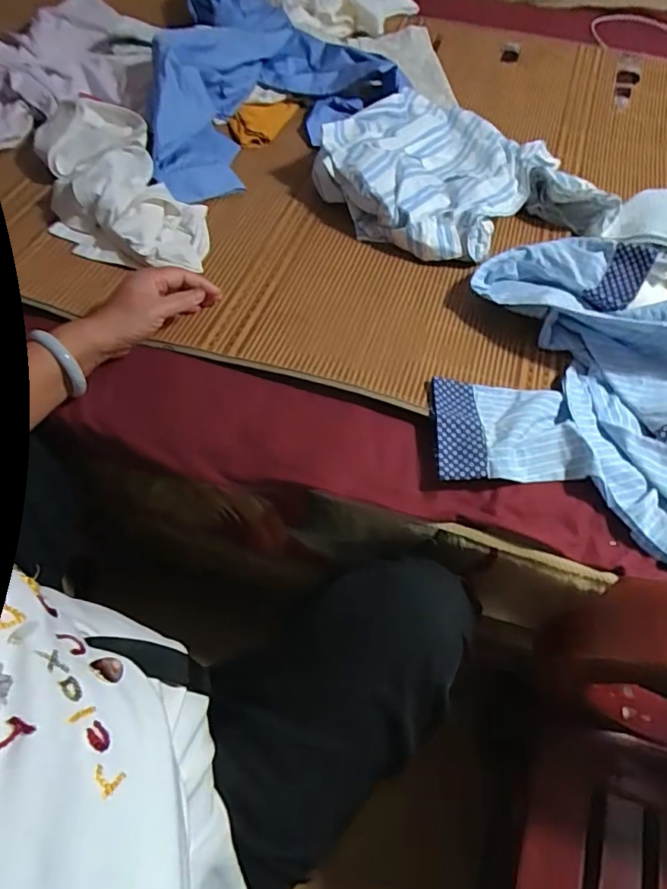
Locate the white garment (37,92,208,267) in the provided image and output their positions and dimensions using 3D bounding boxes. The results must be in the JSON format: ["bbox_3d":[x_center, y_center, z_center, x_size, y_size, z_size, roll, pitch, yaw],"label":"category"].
[{"bbox_3d":[-0.287,-0.349,0.729,0.177,0.066,0.310,-19,61,-15],"label":"white garment"}]

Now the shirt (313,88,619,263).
[{"bbox_3d":[0.163,-0.401,0.795,0.358,0.070,0.328,-19,61,-15],"label":"shirt"}]

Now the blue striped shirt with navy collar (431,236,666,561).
[{"bbox_3d":[0.315,-0.084,0.590,0.363,0.099,0.379,22,59,10],"label":"blue striped shirt with navy collar"}]

